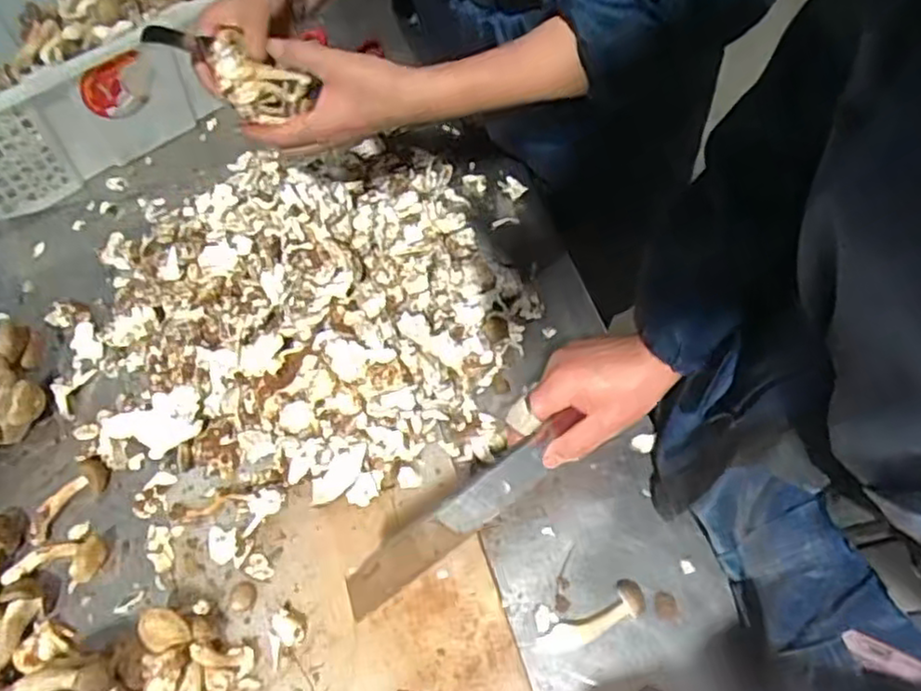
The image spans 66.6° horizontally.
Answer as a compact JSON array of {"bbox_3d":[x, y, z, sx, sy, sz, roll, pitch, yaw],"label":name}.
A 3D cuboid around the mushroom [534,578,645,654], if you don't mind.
[{"bbox_3d":[0.102,0.216,0.547,0.091,0.019,0.027,-28,63,-15],"label":"mushroom"}]

